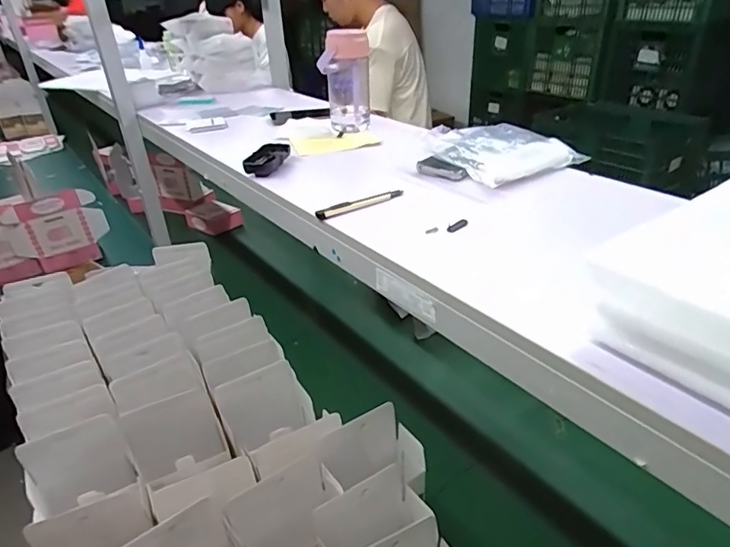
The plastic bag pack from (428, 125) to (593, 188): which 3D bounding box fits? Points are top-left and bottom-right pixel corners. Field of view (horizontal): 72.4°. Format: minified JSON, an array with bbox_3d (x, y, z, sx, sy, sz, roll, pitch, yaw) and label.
[{"bbox_3d":[0.225,-0.203,0.814,0.224,0.038,0.187,-17,34,-22],"label":"plastic bag pack"}]

